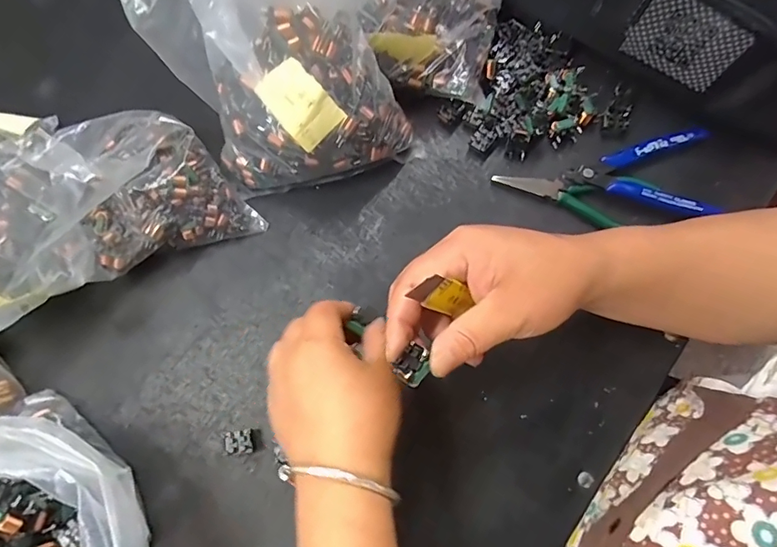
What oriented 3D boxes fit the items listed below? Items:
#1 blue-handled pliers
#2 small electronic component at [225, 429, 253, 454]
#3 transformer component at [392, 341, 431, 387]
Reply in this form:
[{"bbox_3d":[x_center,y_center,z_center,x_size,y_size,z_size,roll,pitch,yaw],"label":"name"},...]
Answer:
[{"bbox_3d":[0.198,-0.078,0.374,0.112,0.014,0.072,0,75,1],"label":"blue-handled pliers"},{"bbox_3d":[-0.103,0.118,0.333,0.018,0.014,0.015,-12,75,-2],"label":"small electronic component"},{"bbox_3d":[0.014,0.047,0.250,0.019,0.008,0.017,-42,78,-10],"label":"transformer component"}]

